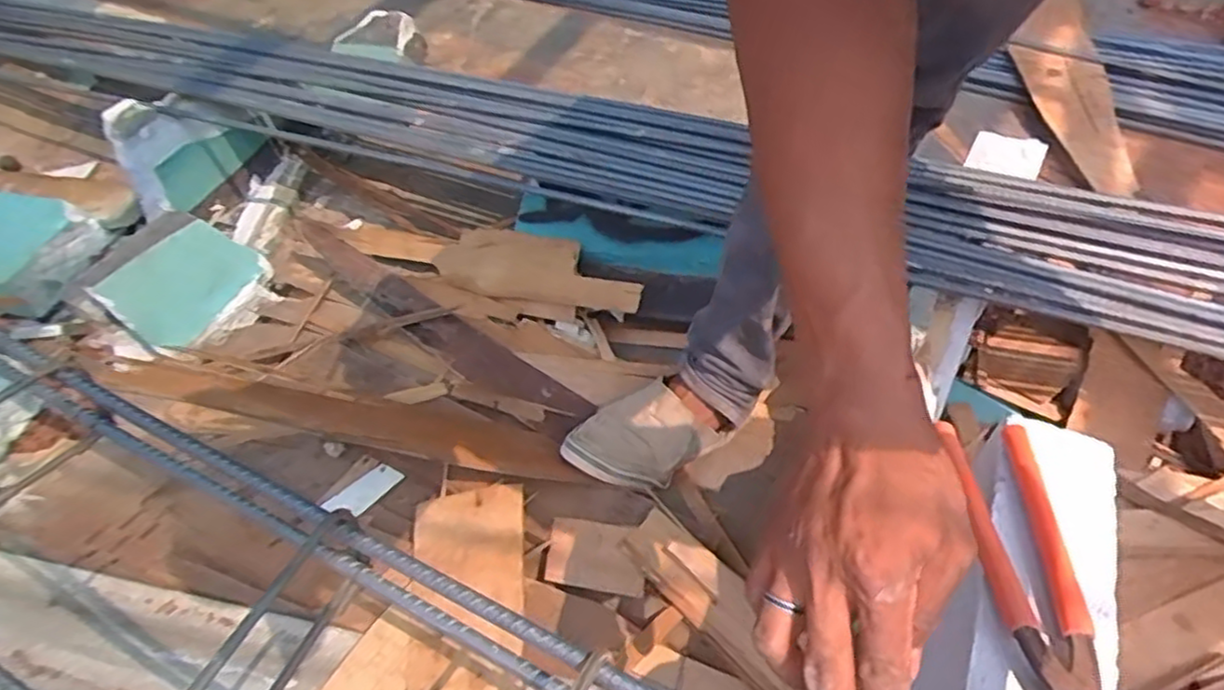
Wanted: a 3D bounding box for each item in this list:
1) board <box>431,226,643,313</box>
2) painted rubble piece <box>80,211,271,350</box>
[{"bbox_3d":[-0.101,-0.102,0.915,0.309,0.017,0.098,12,73,24],"label":"board"},{"bbox_3d":[-0.612,-0.093,0.983,0.207,0.057,0.182,27,58,23],"label":"painted rubble piece"}]

